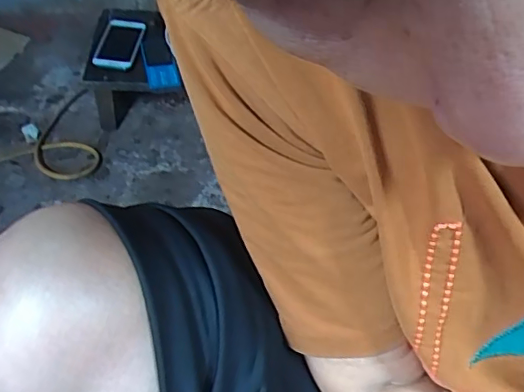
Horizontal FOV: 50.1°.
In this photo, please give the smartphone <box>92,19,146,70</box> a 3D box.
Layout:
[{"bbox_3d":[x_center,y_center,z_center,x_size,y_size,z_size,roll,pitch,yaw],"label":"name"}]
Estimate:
[{"bbox_3d":[-0.244,-0.263,0.961,0.068,0.009,0.146,1,45,2],"label":"smartphone"}]

